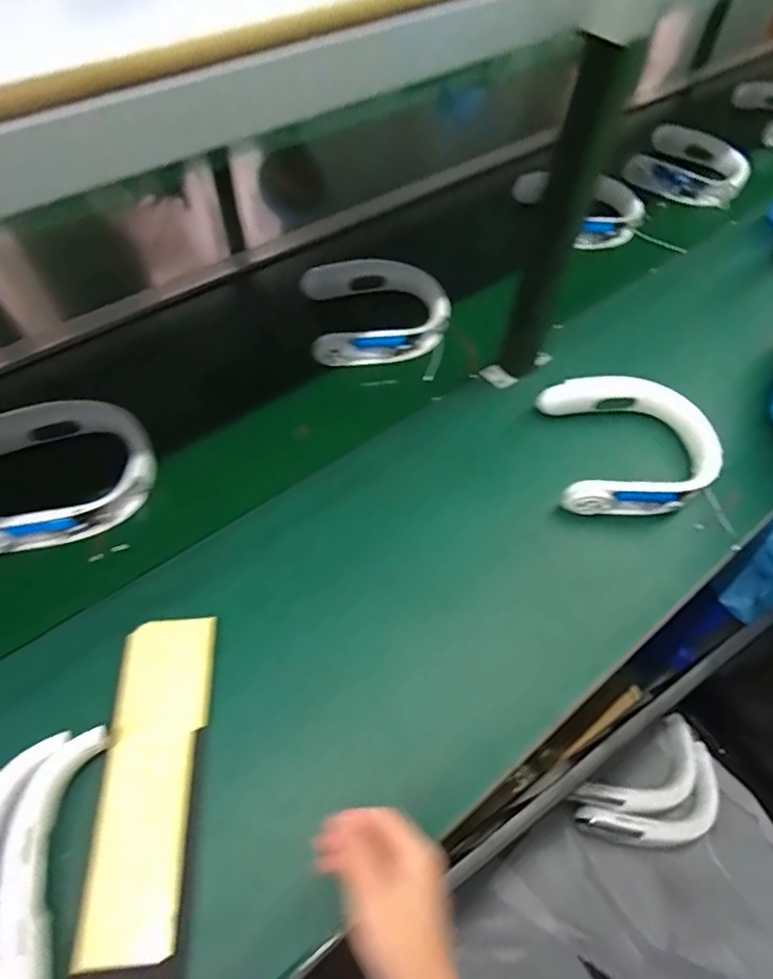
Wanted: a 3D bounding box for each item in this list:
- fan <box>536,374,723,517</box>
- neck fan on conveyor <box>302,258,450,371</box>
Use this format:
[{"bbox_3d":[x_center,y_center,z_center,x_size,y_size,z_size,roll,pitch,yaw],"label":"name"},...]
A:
[{"bbox_3d":[0.315,-0.058,0.725,0.201,0.062,0.190,-1,58,-3],"label":"fan"},{"bbox_3d":[-0.008,-0.276,0.866,0.235,0.076,0.189,-14,59,-11],"label":"neck fan on conveyor"}]

